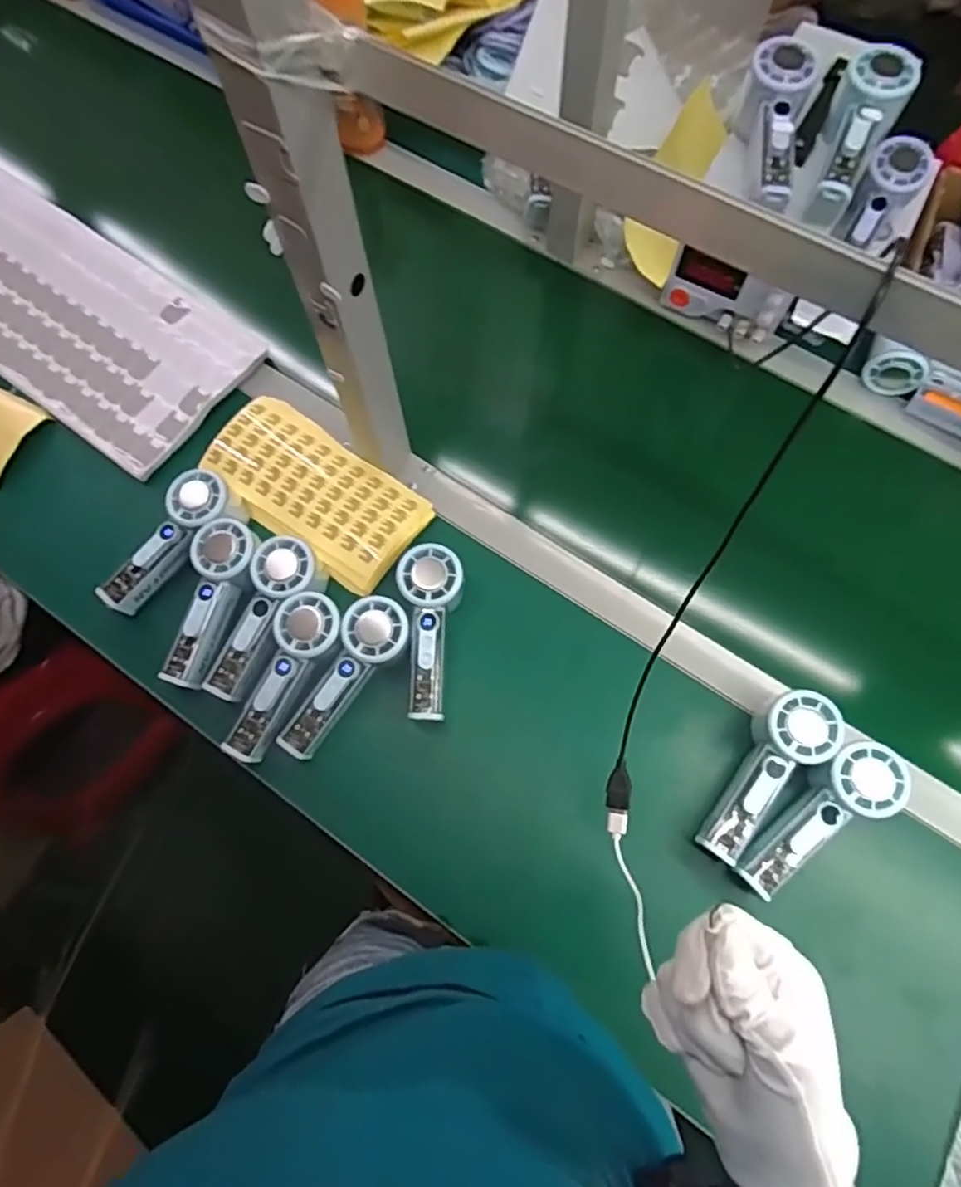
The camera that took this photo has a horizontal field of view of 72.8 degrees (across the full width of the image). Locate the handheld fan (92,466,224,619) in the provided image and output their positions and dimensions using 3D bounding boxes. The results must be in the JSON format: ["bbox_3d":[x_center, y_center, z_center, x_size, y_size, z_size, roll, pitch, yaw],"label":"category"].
[{"bbox_3d":[-0.297,-0.048,0.616,0.054,0.029,0.153,36,92,12],"label":"handheld fan"}]

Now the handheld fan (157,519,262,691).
[{"bbox_3d":[-0.244,0.009,0.597,0.064,0.032,0.153,17,86,6],"label":"handheld fan"}]

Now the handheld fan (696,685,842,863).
[{"bbox_3d":[0.238,0.151,0.546,0.054,0.047,0.153,34,88,11],"label":"handheld fan"}]

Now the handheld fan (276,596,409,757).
[{"bbox_3d":[-0.119,0.074,0.572,0.053,0.025,0.154,33,89,11],"label":"handheld fan"}]

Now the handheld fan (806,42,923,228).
[{"bbox_3d":[0.330,-0.397,0.579,0.058,0.065,0.159,21,86,8],"label":"handheld fan"}]

